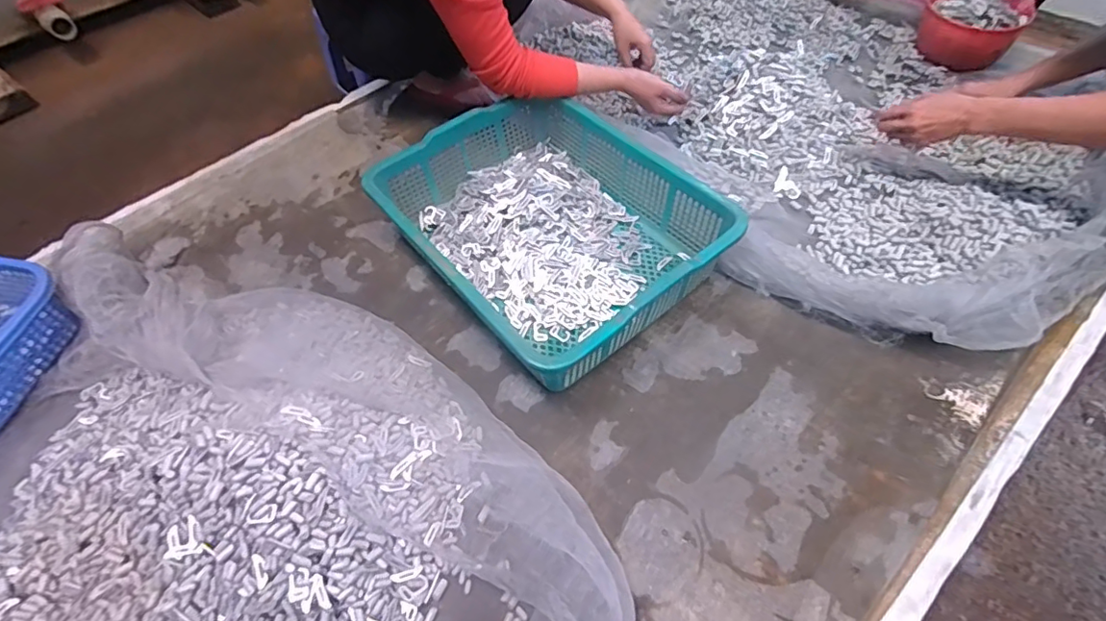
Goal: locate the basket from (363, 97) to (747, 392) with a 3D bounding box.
[{"bbox_3d":[-0.010,-0.135,0.847,0.373,0.127,0.473,-35,60,-18],"label":"basket"}]

